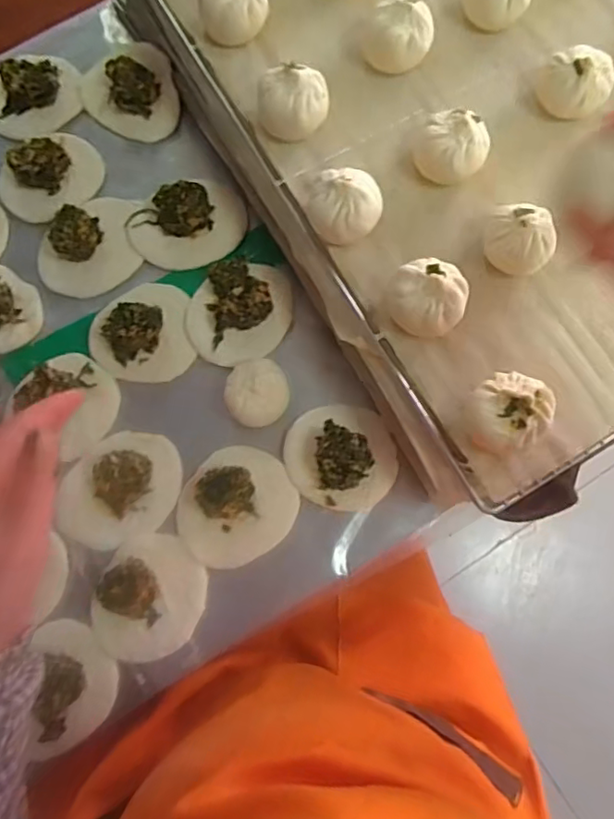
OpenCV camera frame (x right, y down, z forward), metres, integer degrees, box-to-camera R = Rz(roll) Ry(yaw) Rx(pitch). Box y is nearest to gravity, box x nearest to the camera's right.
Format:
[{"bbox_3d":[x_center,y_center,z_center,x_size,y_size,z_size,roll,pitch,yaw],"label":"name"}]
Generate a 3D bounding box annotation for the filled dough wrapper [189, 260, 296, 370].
[{"bbox_3d":[-0.059,-0.089,0.510,0.098,0.034,0.083,-42,81,-9],"label":"filled dough wrapper"}]

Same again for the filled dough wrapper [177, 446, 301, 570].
[{"bbox_3d":[-0.058,0.076,0.468,0.095,0.029,0.087,0,77,-1],"label":"filled dough wrapper"}]

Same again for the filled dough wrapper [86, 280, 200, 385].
[{"bbox_3d":[-0.145,-0.070,0.506,0.083,0.030,0.089,0,77,-1],"label":"filled dough wrapper"}]

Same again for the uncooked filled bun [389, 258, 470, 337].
[{"bbox_3d":[0.087,-0.079,0.414,0.049,0.041,0.050,0,77,-1],"label":"uncooked filled bun"}]

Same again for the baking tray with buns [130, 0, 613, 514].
[{"bbox_3d":[0.141,-0.275,0.470,0.403,0.061,0.597,-30,79,-7],"label":"baking tray with buns"}]

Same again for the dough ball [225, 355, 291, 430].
[{"bbox_3d":[-0.040,-0.014,0.484,0.051,0.031,0.053,0,77,-1],"label":"dough ball"}]

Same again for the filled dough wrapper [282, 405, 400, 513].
[{"bbox_3d":[0.028,0.036,0.478,0.090,0.026,0.085,0,77,-1],"label":"filled dough wrapper"}]

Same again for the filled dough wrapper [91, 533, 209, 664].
[{"bbox_3d":[-0.122,0.146,0.452,0.080,0.030,0.093,13,77,2],"label":"filled dough wrapper"}]

